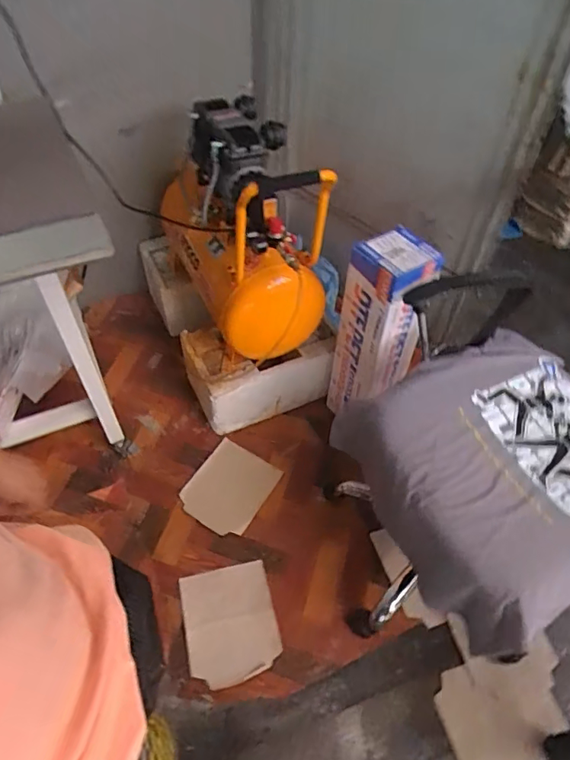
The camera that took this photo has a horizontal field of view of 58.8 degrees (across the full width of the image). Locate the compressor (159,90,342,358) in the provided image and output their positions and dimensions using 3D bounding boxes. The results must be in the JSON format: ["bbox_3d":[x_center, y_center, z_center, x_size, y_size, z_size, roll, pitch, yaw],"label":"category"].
[{"bbox_3d":[-0.128,-0.416,1.386,0.274,0.542,0.518,-24,55,-20],"label":"compressor"}]

